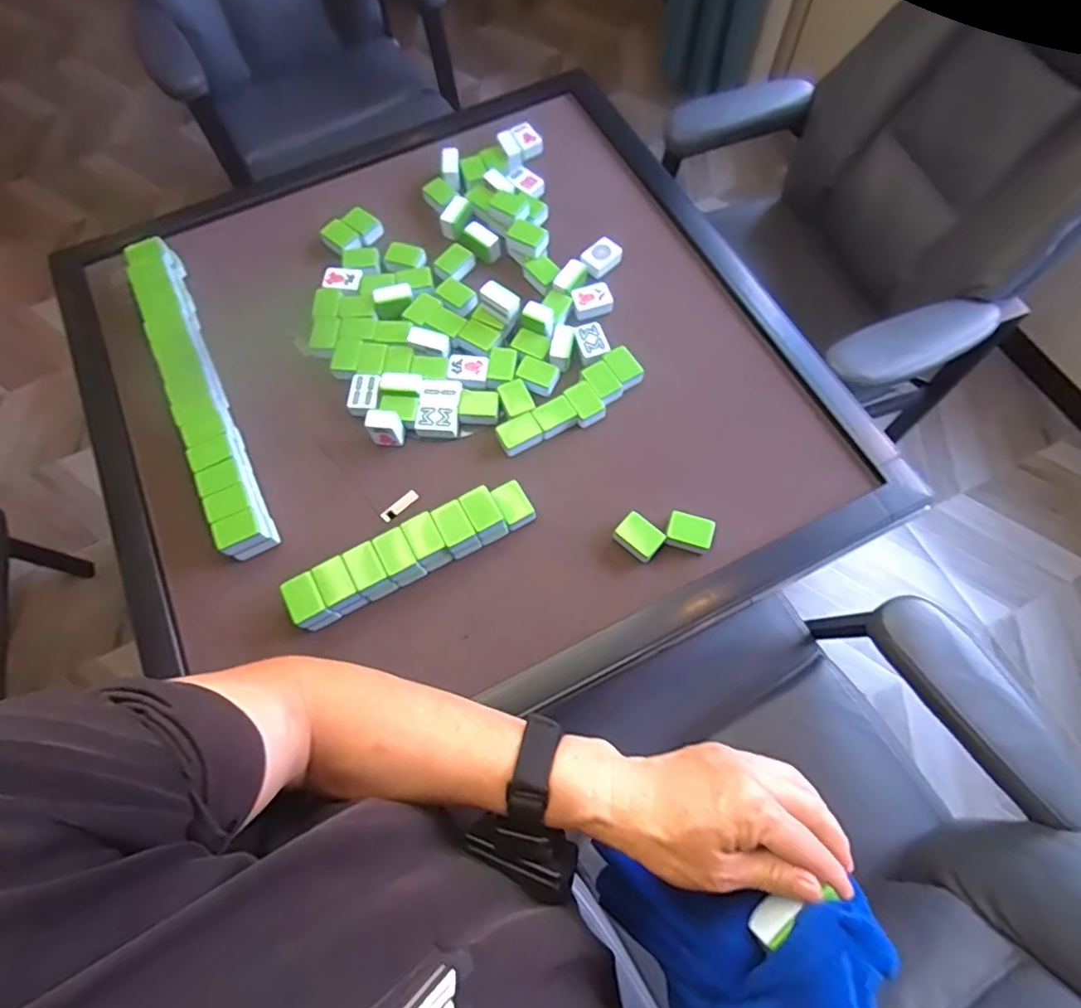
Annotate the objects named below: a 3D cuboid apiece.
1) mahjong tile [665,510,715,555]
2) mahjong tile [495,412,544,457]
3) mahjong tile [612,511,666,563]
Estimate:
[{"bbox_3d":[0.179,0.033,0.685,0.052,0.026,0.036,16,70,8],"label":"mahjong tile"},{"bbox_3d":[-0.028,-0.090,0.744,0.054,0.024,0.038,-28,70,-9],"label":"mahjong tile"},{"bbox_3d":[0.119,0.039,0.689,0.052,0.017,0.041,37,74,14],"label":"mahjong tile"}]

